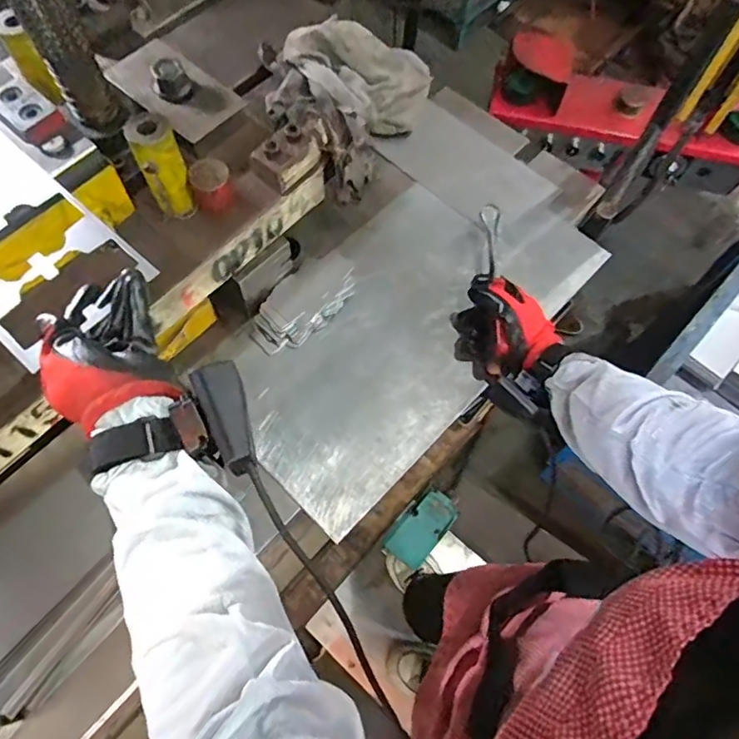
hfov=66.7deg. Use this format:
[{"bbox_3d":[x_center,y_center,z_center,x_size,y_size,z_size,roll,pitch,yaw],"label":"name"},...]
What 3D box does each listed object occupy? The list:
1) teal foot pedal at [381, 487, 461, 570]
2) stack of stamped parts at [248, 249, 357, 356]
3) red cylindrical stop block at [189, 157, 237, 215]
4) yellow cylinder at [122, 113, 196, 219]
[{"bbox_3d":[0.124,0.364,1.301,0.102,0.068,0.199,41,48,15],"label":"teal foot pedal"},{"bbox_3d":[-0.077,-0.078,0.669,0.072,0.031,0.145,40,71,15],"label":"stack of stamped parts"},{"bbox_3d":[-0.152,-0.177,0.550,0.036,0.045,0.036,0,66,-1],"label":"red cylindrical stop block"},{"bbox_3d":[-0.193,-0.190,0.532,0.038,0.097,0.035,-21,68,-10],"label":"yellow cylinder"}]

